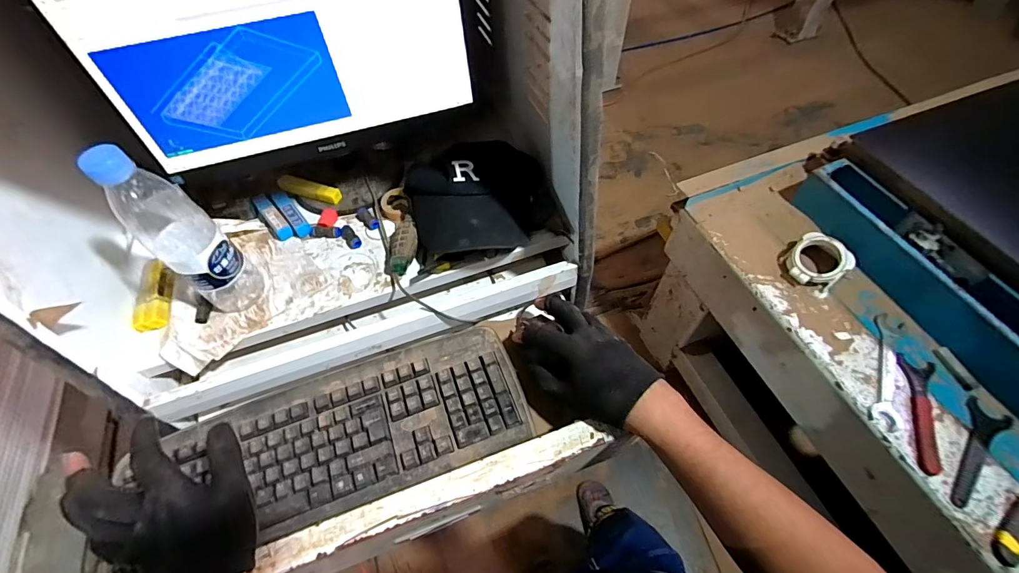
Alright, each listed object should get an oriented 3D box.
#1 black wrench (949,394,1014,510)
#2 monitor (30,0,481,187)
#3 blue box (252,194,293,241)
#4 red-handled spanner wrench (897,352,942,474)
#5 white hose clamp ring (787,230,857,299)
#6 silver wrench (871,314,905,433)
[{"bbox_3d":[0.883,0.318,0.814,0.060,0.021,0.224,29,70,12],"label":"black wrench"},{"bbox_3d":[-0.255,-0.282,0.520,0.416,0.250,0.058,-17,58,-10],"label":"monitor"},{"bbox_3d":[-0.339,-0.100,0.620,0.024,0.019,0.090,-35,63,-20],"label":"blue box"},{"bbox_3d":[0.824,0.251,0.866,0.048,0.016,0.238,6,66,18],"label":"red-handled spanner wrench"},{"bbox_3d":[0.726,-0.054,1.022,0.123,0.075,0.119,38,65,23],"label":"white hose clamp ring"},{"bbox_3d":[0.803,0.177,0.919,0.053,0.012,0.270,18,65,12],"label":"silver wrench"}]

